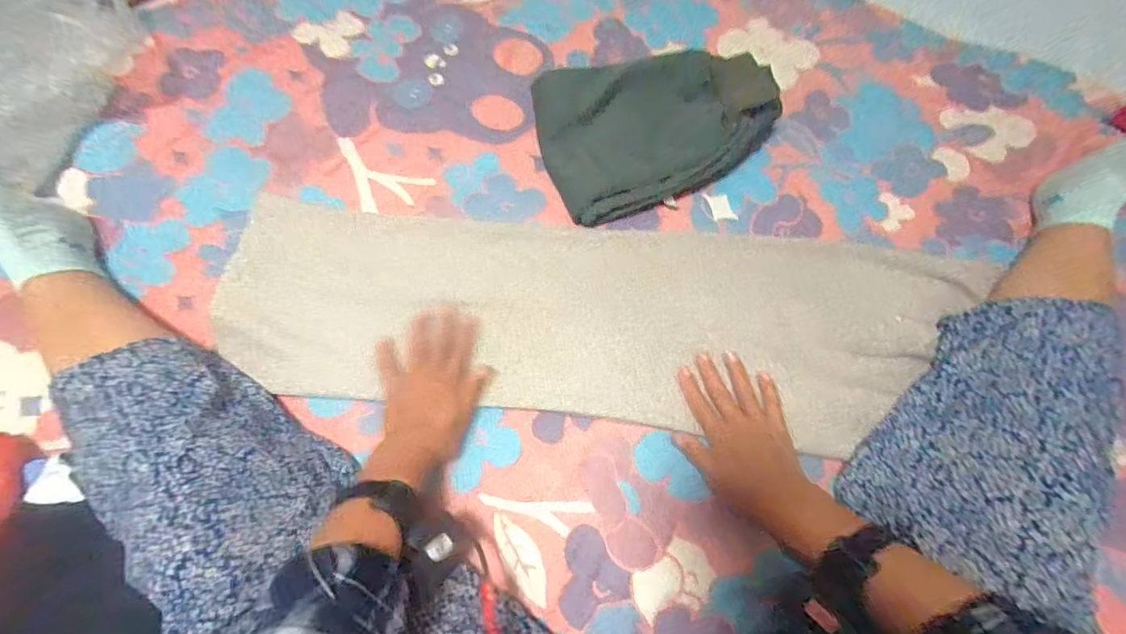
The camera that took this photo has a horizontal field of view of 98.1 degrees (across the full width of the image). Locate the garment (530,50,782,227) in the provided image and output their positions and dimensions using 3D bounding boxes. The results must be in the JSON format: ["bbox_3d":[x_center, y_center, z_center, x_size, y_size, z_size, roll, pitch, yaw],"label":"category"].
[{"bbox_3d":[0.122,-0.252,0.619,0.301,0.070,0.202,-18,71,-9],"label":"garment"}]

